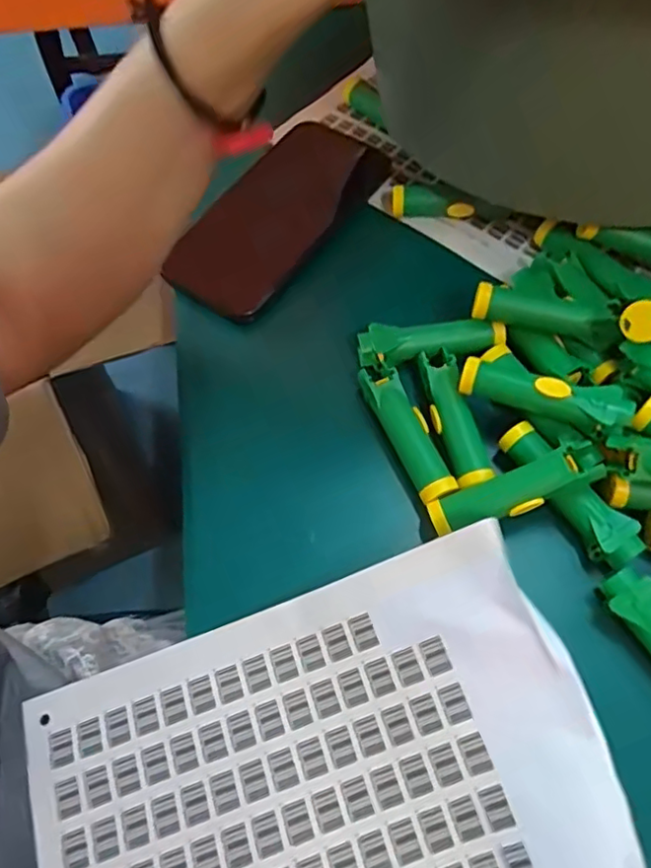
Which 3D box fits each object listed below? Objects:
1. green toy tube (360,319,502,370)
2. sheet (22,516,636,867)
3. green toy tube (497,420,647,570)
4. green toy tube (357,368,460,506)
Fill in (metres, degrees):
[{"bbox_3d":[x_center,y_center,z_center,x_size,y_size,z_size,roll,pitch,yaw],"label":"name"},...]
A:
[{"bbox_3d":[0.059,-0.052,0.338,0.079,0.015,0.021,-3,62,0],"label":"green toy tube"},{"bbox_3d":[0.001,0.168,0.228,0.223,0.041,0.206,-18,63,-8],"label":"sheet"},{"bbox_3d":[0.117,0.029,0.293,0.023,0.018,0.080,-33,66,-15],"label":"green toy tube"},{"bbox_3d":[0.043,0.000,0.313,0.023,0.018,0.077,-24,64,-10],"label":"green toy tube"}]

